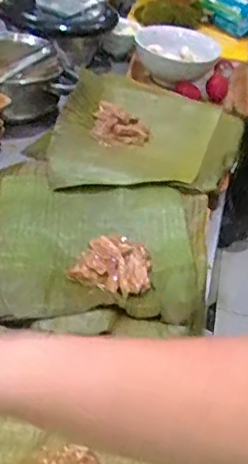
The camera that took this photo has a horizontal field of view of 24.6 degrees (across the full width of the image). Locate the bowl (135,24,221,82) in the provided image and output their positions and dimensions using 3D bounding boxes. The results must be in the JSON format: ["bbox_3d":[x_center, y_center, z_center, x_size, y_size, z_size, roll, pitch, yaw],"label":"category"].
[{"bbox_3d":[0.112,-0.382,1.214,0.176,0.071,0.169,1,38,-1],"label":"bowl"}]

